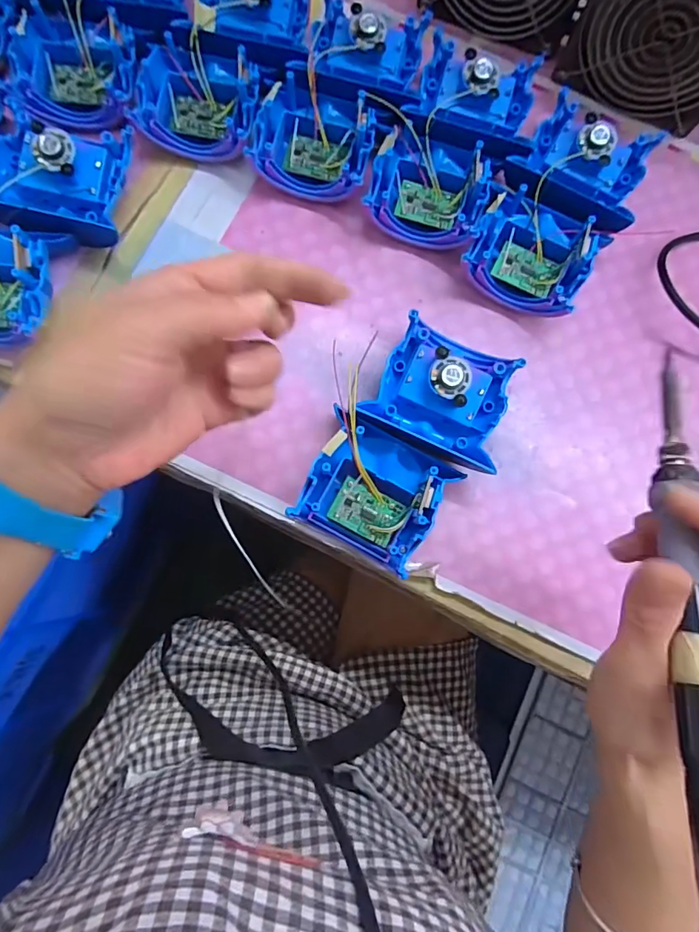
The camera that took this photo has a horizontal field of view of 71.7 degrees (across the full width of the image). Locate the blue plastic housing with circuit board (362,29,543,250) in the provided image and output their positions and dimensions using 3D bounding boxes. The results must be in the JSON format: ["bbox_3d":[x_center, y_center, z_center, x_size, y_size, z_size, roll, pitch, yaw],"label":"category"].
[{"bbox_3d":[0.076,-0.231,0.355,0.087,0.038,0.158,27,79,1],"label":"blue plastic housing with circuit board"}]

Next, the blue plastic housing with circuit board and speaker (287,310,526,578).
[{"bbox_3d":[0.039,-0.014,0.317,0.088,0.041,0.149,30,80,1],"label":"blue plastic housing with circuit board and speaker"}]

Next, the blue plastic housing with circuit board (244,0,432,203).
[{"bbox_3d":[-0.006,-0.270,0.356,0.093,0.035,0.164,24,79,0],"label":"blue plastic housing with circuit board"}]

